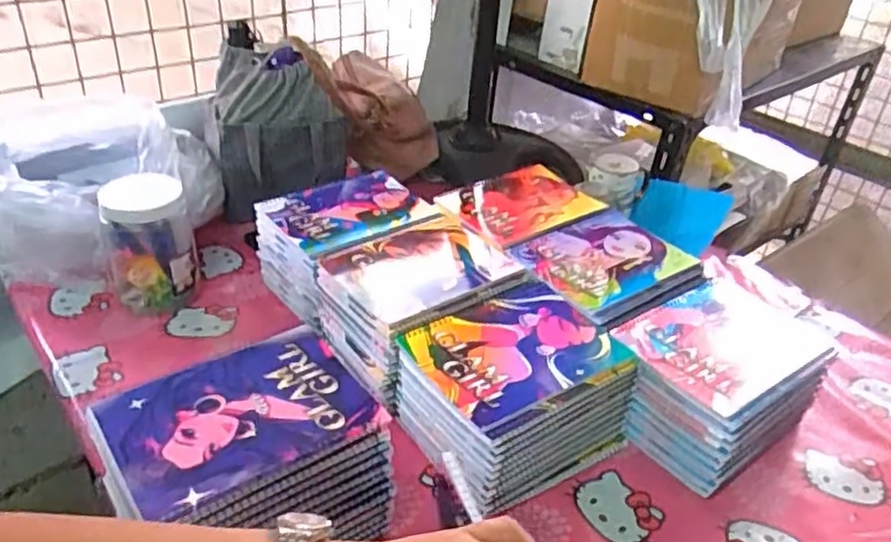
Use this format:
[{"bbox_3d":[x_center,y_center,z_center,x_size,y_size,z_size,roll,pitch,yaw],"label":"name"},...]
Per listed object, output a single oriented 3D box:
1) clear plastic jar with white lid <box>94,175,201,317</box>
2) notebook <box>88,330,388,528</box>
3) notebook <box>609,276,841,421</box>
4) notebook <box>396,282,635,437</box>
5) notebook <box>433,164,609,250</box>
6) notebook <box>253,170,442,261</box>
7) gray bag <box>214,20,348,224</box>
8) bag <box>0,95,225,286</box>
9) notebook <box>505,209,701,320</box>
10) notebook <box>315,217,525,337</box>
[{"bbox_3d":[-0.372,-0.028,0.879,0.097,0.160,0.092,3,34,-2],"label":"clear plastic jar with white lid"},{"bbox_3d":[-0.169,0.119,0.580,0.200,0.013,0.154,-22,42,-34],"label":"notebook"},{"bbox_3d":[0.298,0.073,0.741,0.219,0.014,0.147,-18,40,-30],"label":"notebook"},{"bbox_3d":[0.070,0.076,0.702,0.184,0.006,0.159,-18,40,-30],"label":"notebook"},{"bbox_3d":[0.109,-0.098,0.968,0.207,0.010,0.151,-21,41,-32],"label":"notebook"},{"bbox_3d":[-0.130,-0.082,0.933,0.196,0.019,0.155,-22,43,-30],"label":"notebook"},{"bbox_3d":[-0.257,-0.217,1.073,0.200,0.232,0.155,-3,35,-11],"label":"gray bag"},{"bbox_3d":[-0.462,-0.104,0.946,0.301,0.205,0.181,-11,37,-22],"label":"bag"},{"bbox_3d":[0.193,-0.016,0.859,0.205,0.010,0.155,-19,40,-31],"label":"notebook"},{"bbox_3d":[-0.026,-0.008,0.821,0.195,0.008,0.166,-22,42,-34],"label":"notebook"}]

